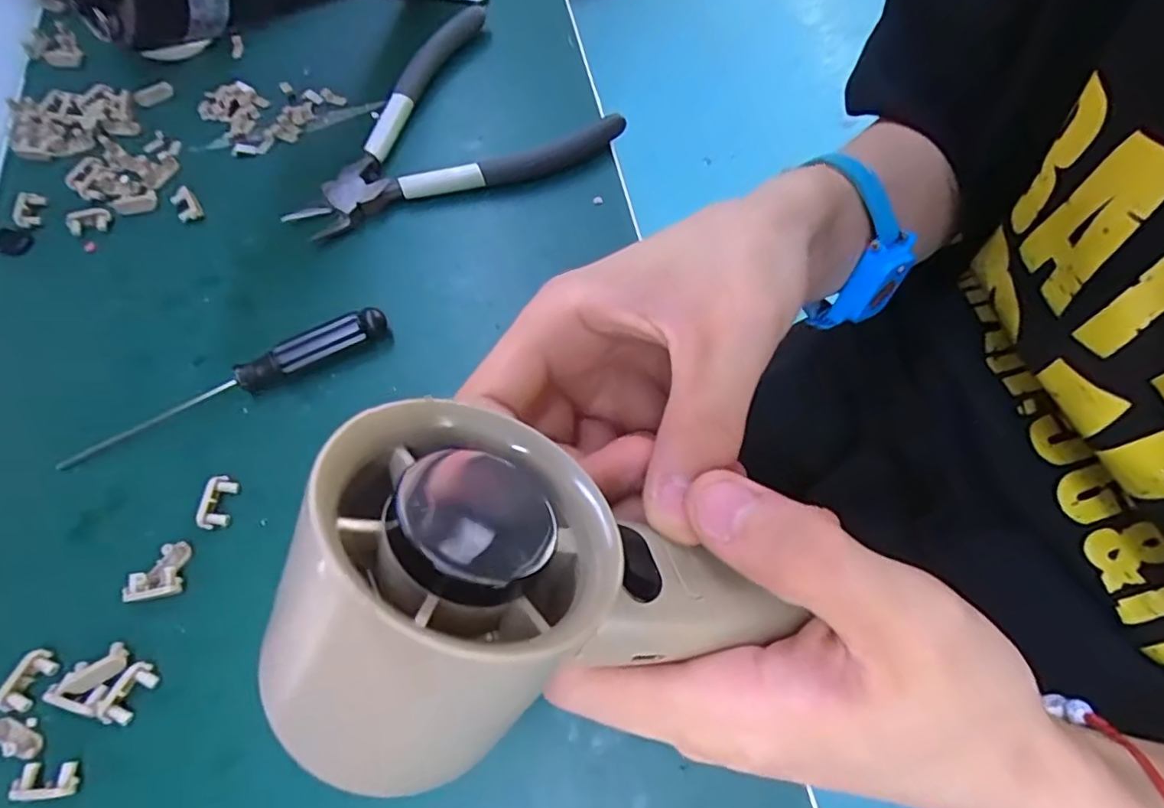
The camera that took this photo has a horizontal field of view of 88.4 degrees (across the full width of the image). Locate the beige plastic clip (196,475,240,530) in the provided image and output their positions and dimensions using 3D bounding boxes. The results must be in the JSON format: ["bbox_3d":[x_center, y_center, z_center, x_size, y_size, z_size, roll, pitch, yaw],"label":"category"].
[{"bbox_3d":[-0.134,0.036,0.221,0.009,0.008,0.019,2,66,5],"label":"beige plastic clip"}]

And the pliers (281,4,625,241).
[{"bbox_3d":[-0.070,-0.140,0.288,0.148,0.019,0.105,-22,66,-5],"label":"pliers"}]

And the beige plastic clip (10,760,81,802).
[{"bbox_3d":[-0.168,0.117,0.187,0.018,0.006,0.010,-1,65,1],"label":"beige plastic clip"}]

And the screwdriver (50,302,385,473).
[{"bbox_3d":[-0.140,-0.007,0.235,0.132,0.015,0.012,-24,67,-7],"label":"screwdriver"}]

